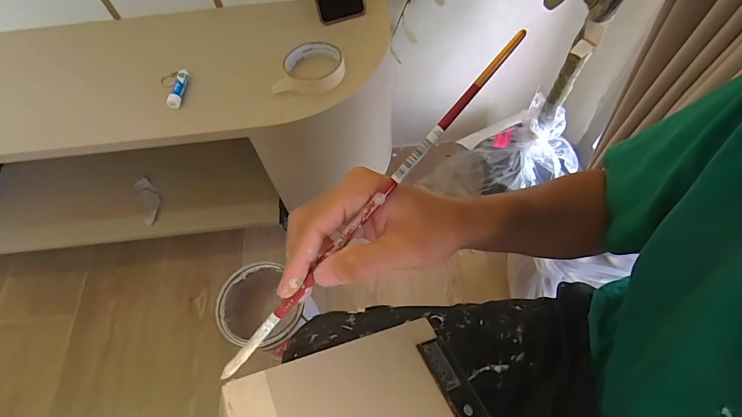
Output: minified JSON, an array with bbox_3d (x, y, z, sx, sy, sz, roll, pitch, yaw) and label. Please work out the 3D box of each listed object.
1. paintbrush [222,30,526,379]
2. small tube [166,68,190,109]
[{"bbox_3d":[0.001,-0.001,0.251,0.008,0.005,0.289,41,91,22],"label":"paintbrush"},{"bbox_3d":[-0.281,-0.177,0.568,0.019,0.017,0.066,1,62,4],"label":"small tube"}]

